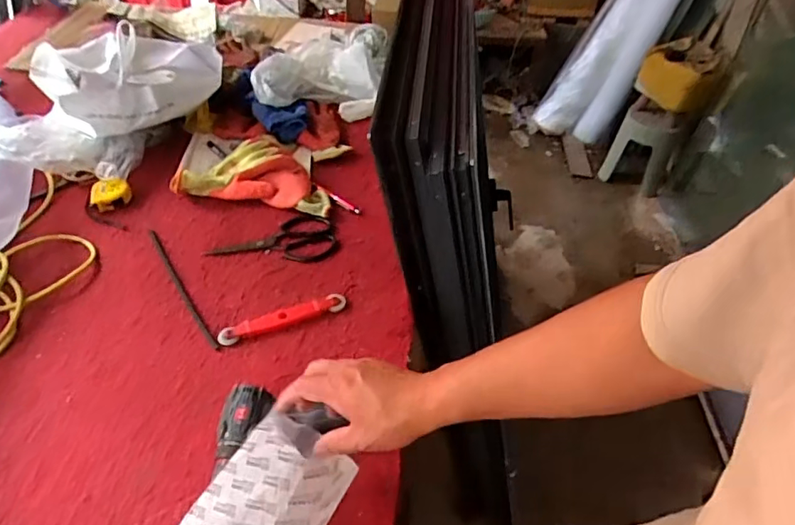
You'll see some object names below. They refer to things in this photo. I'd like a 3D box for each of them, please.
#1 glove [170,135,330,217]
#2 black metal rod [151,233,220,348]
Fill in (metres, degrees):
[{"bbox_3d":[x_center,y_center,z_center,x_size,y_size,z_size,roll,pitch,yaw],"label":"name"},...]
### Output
[{"bbox_3d":[-0.255,-0.173,1.039,0.292,0.046,0.176,8,45,8],"label":"glove"},{"bbox_3d":[-0.347,0.034,0.867,0.010,0.010,0.301,-26,50,-24],"label":"black metal rod"}]

